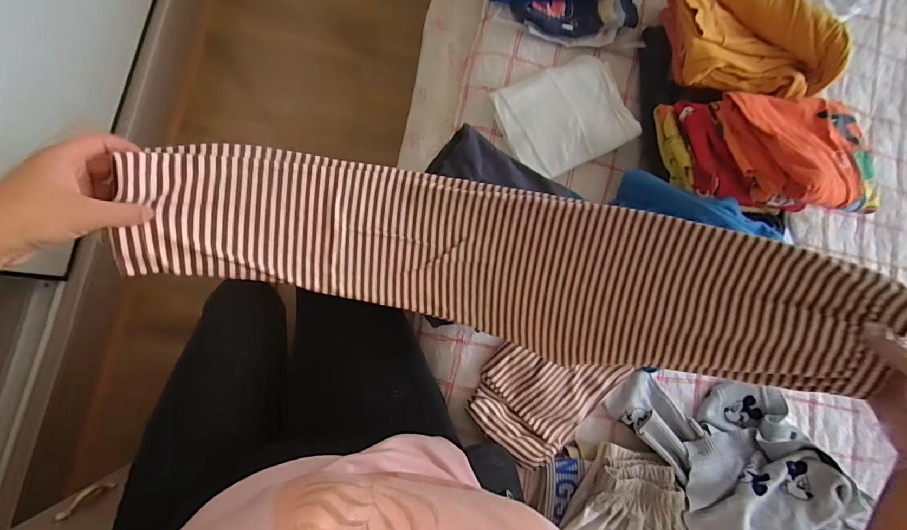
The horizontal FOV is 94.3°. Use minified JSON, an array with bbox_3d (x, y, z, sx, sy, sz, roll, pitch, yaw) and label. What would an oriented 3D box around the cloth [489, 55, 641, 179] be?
[{"bbox_3d":[0.161,-0.216,0.606,0.181,0.022,0.145,-26,88,-9],"label":"cloth"}]

